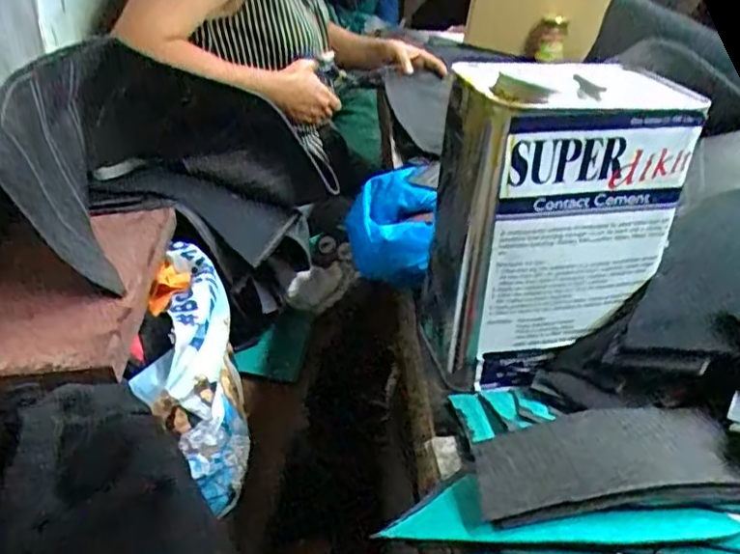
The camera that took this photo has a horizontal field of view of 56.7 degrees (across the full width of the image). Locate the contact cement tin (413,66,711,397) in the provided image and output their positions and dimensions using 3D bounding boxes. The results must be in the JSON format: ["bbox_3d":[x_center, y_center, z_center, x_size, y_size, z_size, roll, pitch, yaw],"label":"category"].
[{"bbox_3d":[0.134,-0.042,0.530,0.162,0.213,0.109,-4,32,-10],"label":"contact cement tin"}]

